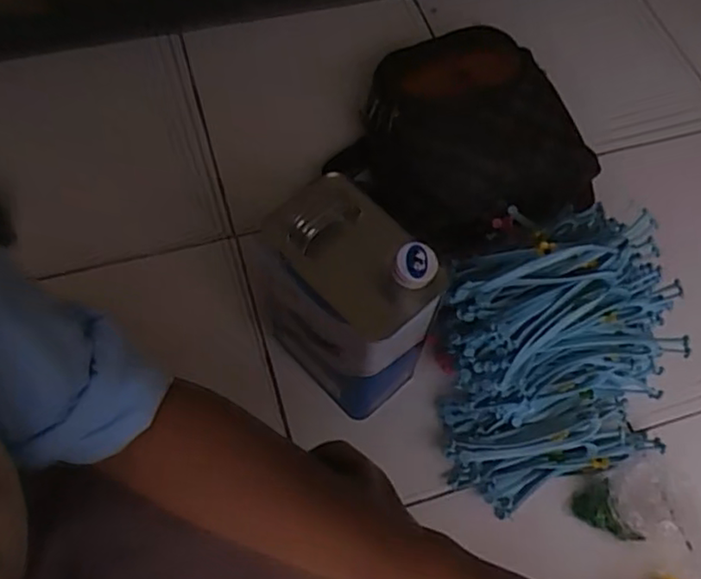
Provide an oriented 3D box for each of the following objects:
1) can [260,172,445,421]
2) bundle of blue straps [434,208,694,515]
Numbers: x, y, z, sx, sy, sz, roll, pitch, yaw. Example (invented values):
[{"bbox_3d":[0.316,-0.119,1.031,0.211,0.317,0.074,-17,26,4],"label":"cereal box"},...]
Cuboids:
[{"bbox_3d":[-0.003,0.012,0.694,0.176,0.247,0.112,41,67,16],"label":"can"},{"bbox_3d":[0.224,0.074,0.737,0.275,0.198,0.262,-19,65,-11],"label":"bundle of blue straps"}]

